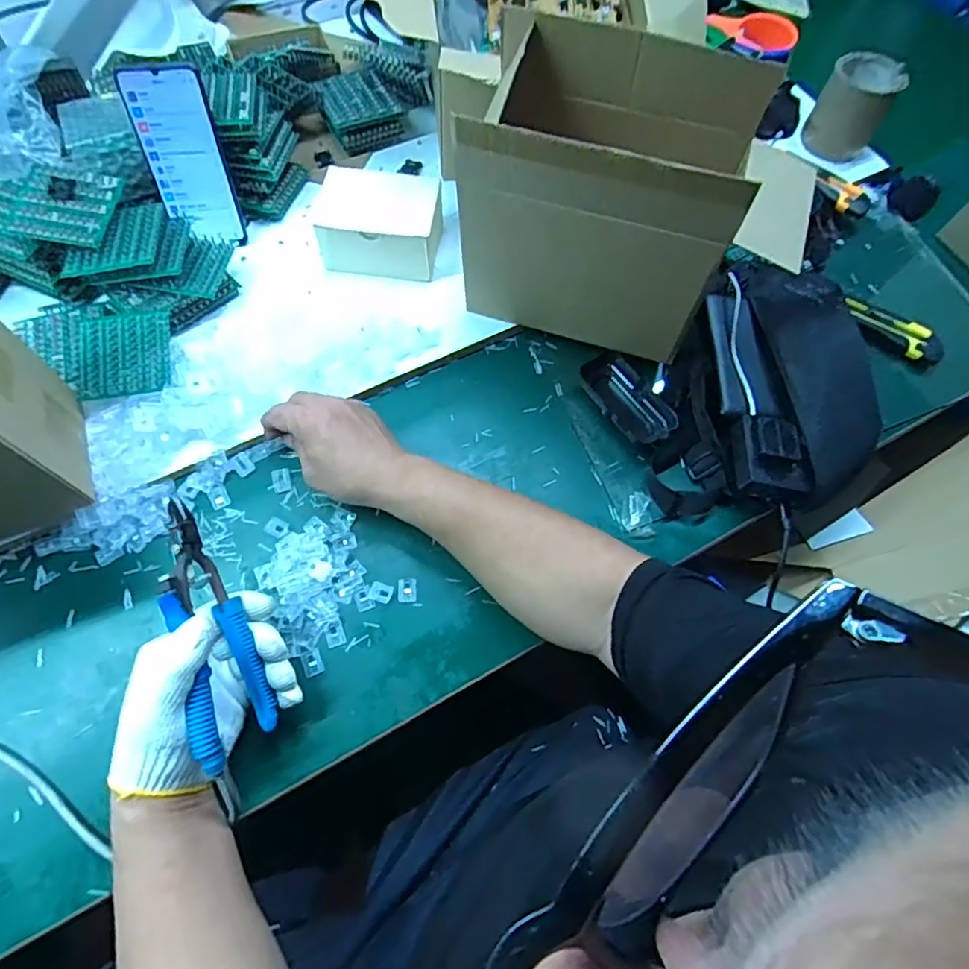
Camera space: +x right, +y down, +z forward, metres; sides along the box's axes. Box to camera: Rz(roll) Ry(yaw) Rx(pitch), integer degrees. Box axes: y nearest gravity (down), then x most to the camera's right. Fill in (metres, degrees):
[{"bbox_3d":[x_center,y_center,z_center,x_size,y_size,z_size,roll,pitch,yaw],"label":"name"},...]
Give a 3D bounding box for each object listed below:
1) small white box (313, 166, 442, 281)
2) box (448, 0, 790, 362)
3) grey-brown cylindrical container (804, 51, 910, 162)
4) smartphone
[{"bbox_3d":[-0.113,-0.281,0.627,0.128,0.063,0.100,4,67,-2],"label":"small white box"},{"bbox_3d":[0.101,-0.249,0.530,0.220,0.230,0.148,20,67,5],"label":"box"},{"bbox_3d":[0.458,-0.473,0.711,0.080,0.078,0.091,32,68,10],"label":"grey-brown cylindrical container"},{"bbox_3d":[-0.304,-0.329,0.586,0.075,0.157,0.013,-8,42,-6],"label":"smartphone"}]

